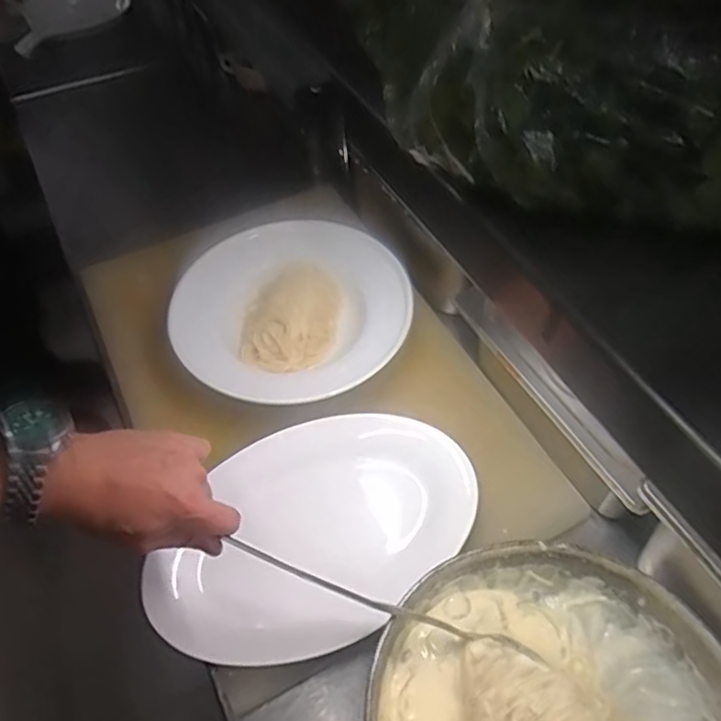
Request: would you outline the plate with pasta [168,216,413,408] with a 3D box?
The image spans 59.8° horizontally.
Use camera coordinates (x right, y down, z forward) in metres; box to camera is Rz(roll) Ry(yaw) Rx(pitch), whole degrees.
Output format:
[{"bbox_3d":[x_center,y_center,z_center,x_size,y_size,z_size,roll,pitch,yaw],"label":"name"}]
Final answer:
[{"bbox_3d":[-0.071,-0.057,0.665,0.237,0.053,0.223,0,52,0],"label":"plate with pasta"}]

